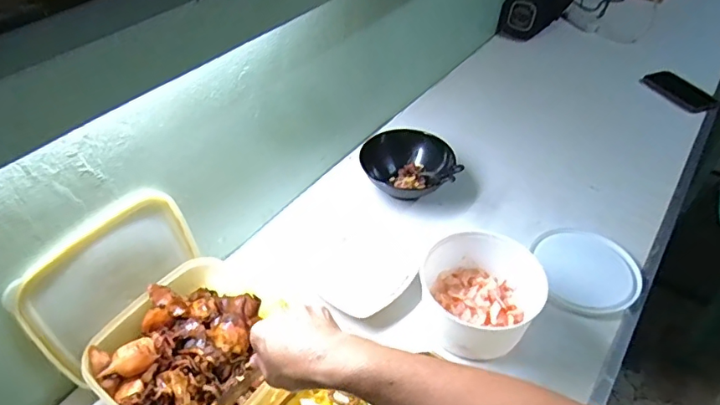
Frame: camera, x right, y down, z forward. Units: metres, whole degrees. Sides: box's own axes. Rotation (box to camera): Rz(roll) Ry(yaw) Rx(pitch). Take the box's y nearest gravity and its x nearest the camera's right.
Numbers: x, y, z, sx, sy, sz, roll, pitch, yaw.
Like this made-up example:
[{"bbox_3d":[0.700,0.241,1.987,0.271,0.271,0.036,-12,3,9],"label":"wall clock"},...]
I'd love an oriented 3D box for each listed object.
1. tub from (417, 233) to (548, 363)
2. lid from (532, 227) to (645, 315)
[{"bbox_3d":[0.164,0.129,0.700,0.161,0.093,0.155,0,44,0],"label":"tub"},{"bbox_3d":[0.357,0.100,0.787,0.148,0.006,0.158,0,44,0],"label":"lid"}]

